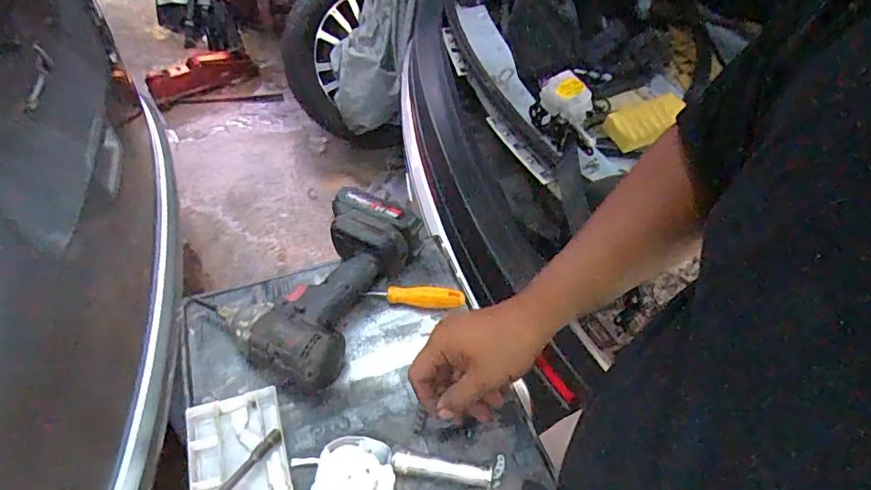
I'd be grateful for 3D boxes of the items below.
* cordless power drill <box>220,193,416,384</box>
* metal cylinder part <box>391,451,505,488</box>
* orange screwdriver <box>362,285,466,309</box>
[{"bbox_3d":[-0.129,0.039,0.579,0.141,0.066,0.223,20,52,14],"label":"cordless power drill"},{"bbox_3d":[0.012,0.210,0.482,0.105,0.015,0.028,2,53,2],"label":"metal cylinder part"},{"bbox_3d":[-0.024,0.060,0.608,0.115,0.016,0.024,7,53,6],"label":"orange screwdriver"}]

